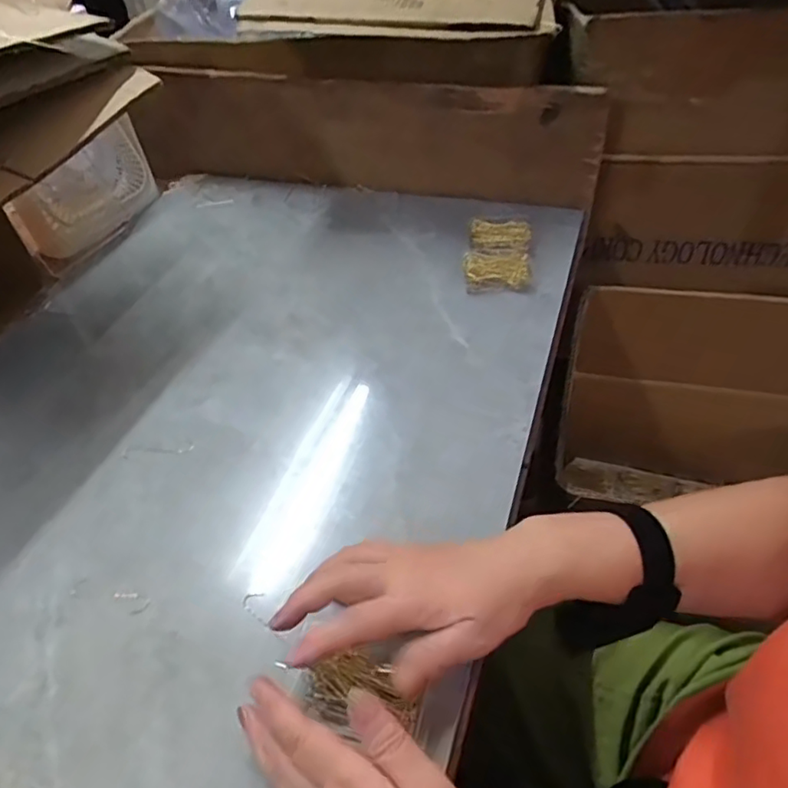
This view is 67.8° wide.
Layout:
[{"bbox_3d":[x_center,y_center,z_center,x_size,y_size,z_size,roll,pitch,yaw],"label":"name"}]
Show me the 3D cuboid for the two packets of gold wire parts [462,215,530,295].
[{"bbox_3d":[0.119,-0.164,0.676,0.072,0.016,0.129,3,46,10],"label":"two packets of gold wire parts"}]

